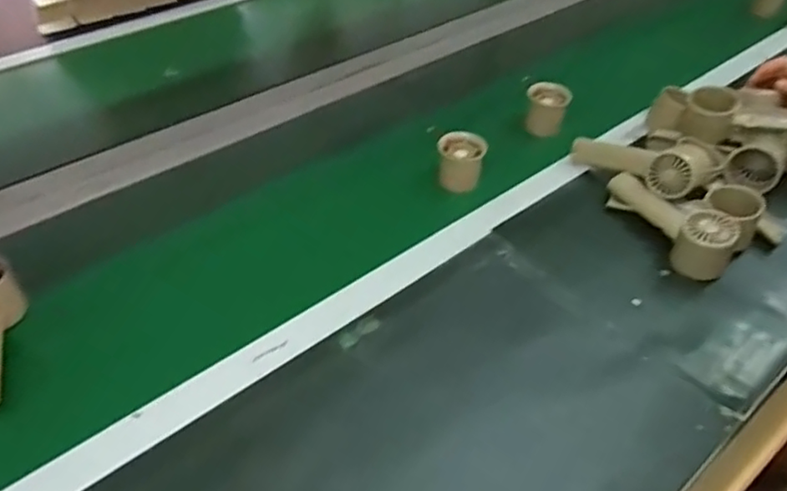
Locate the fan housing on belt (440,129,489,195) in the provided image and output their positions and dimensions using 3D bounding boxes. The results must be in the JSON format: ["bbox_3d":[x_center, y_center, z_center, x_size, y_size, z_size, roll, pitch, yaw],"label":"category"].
[{"bbox_3d":[0.081,-0.101,0.754,0.055,0.058,0.044,11,46,9],"label":"fan housing on belt"}]

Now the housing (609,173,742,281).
[{"bbox_3d":[0.311,-0.034,0.697,0.047,0.059,0.157,-15,48,-16],"label":"housing"}]

